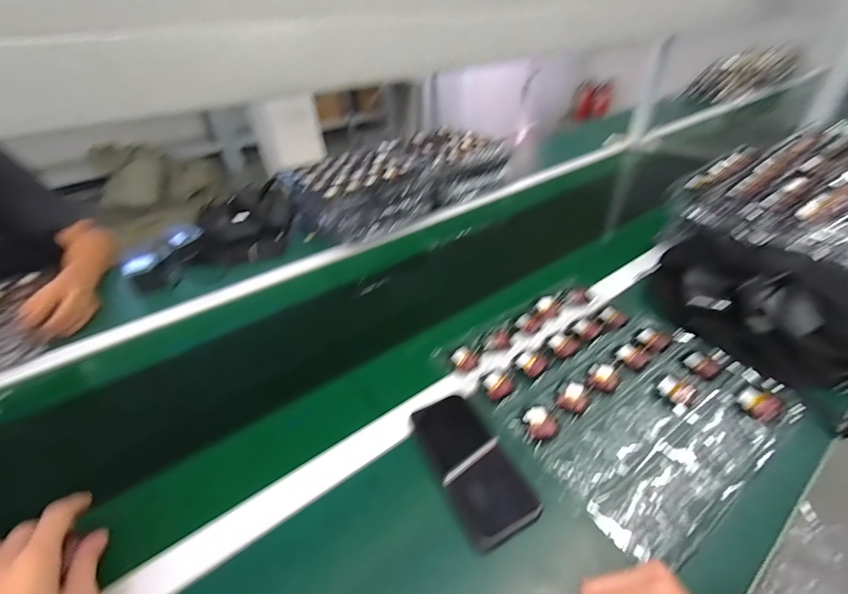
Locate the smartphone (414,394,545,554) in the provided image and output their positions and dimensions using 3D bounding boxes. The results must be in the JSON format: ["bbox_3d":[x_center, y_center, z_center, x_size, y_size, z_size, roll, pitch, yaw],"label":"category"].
[{"bbox_3d":[0.051,0.178,0.409,0.076,0.012,0.156,-17,46,-21],"label":"smartphone"}]

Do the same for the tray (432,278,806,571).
[{"bbox_3d":[0.234,0.105,0.490,0.299,0.019,0.329,-24,42,-24],"label":"tray"}]

